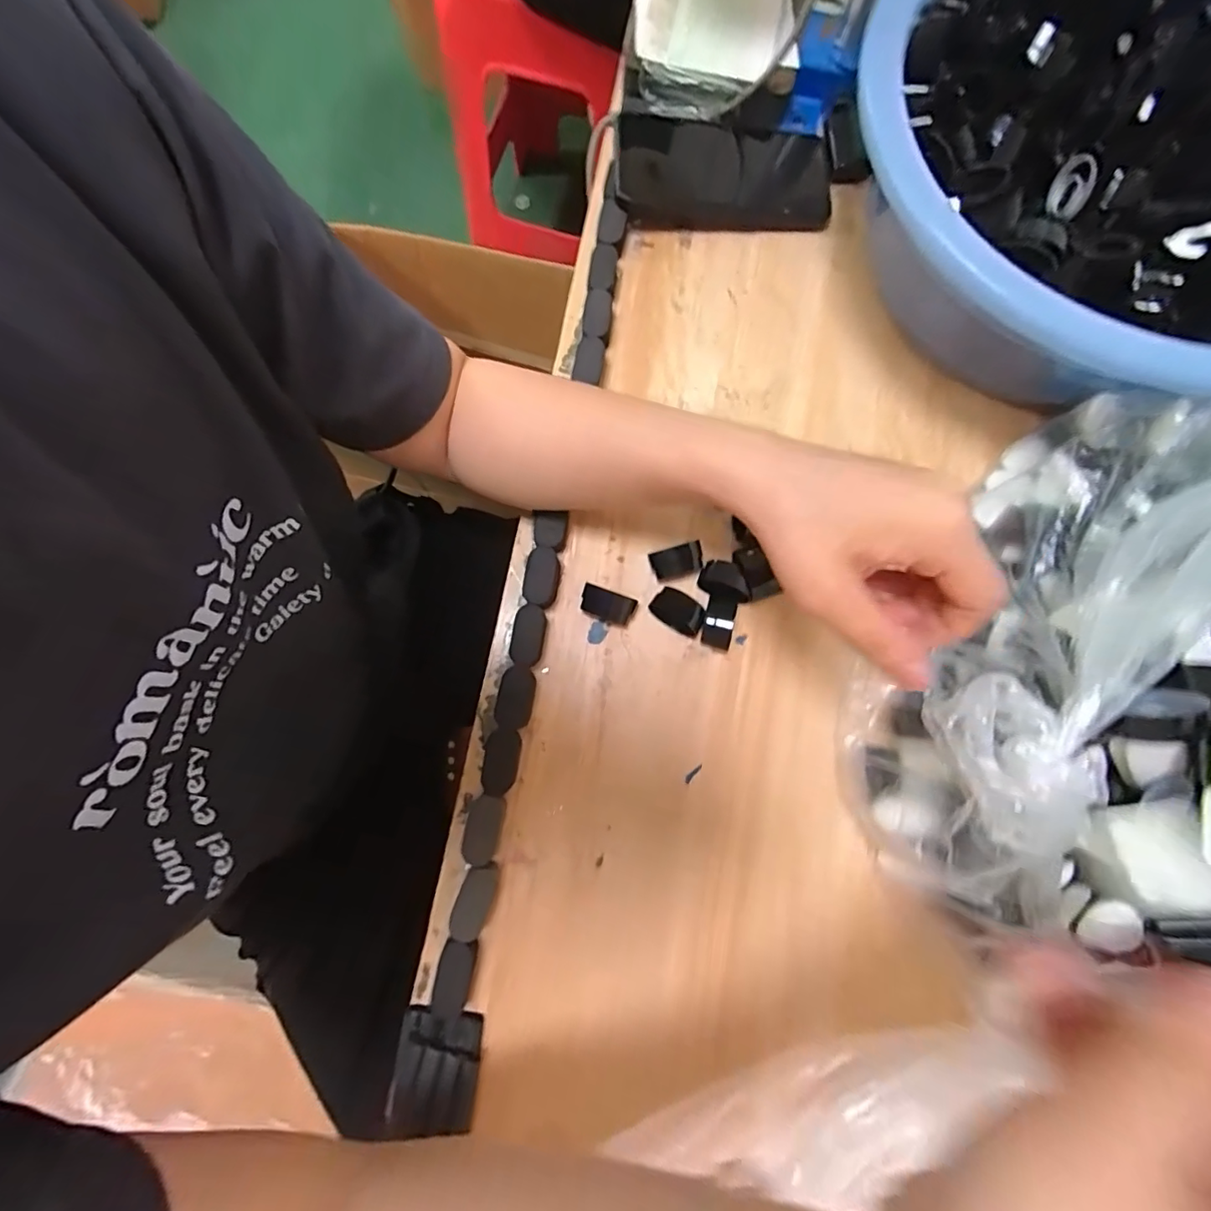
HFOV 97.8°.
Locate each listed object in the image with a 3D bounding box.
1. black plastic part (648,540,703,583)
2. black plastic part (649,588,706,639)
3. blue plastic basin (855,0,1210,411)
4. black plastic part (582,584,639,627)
[{"bbox_3d":[0.045,-0.027,0.337,0.032,0.019,0.017,-16,80,-3],"label":"black plastic part"},{"bbox_3d":[0.046,0.004,0.332,0.034,0.013,0.020,36,82,6],"label":"black plastic part"},{"bbox_3d":[0.333,-0.288,0.340,0.340,0.108,0.356,27,81,4],"label":"blue plastic basin"},{"bbox_3d":[0.001,0.000,0.330,0.033,0.018,0.016,19,80,3],"label":"black plastic part"}]

